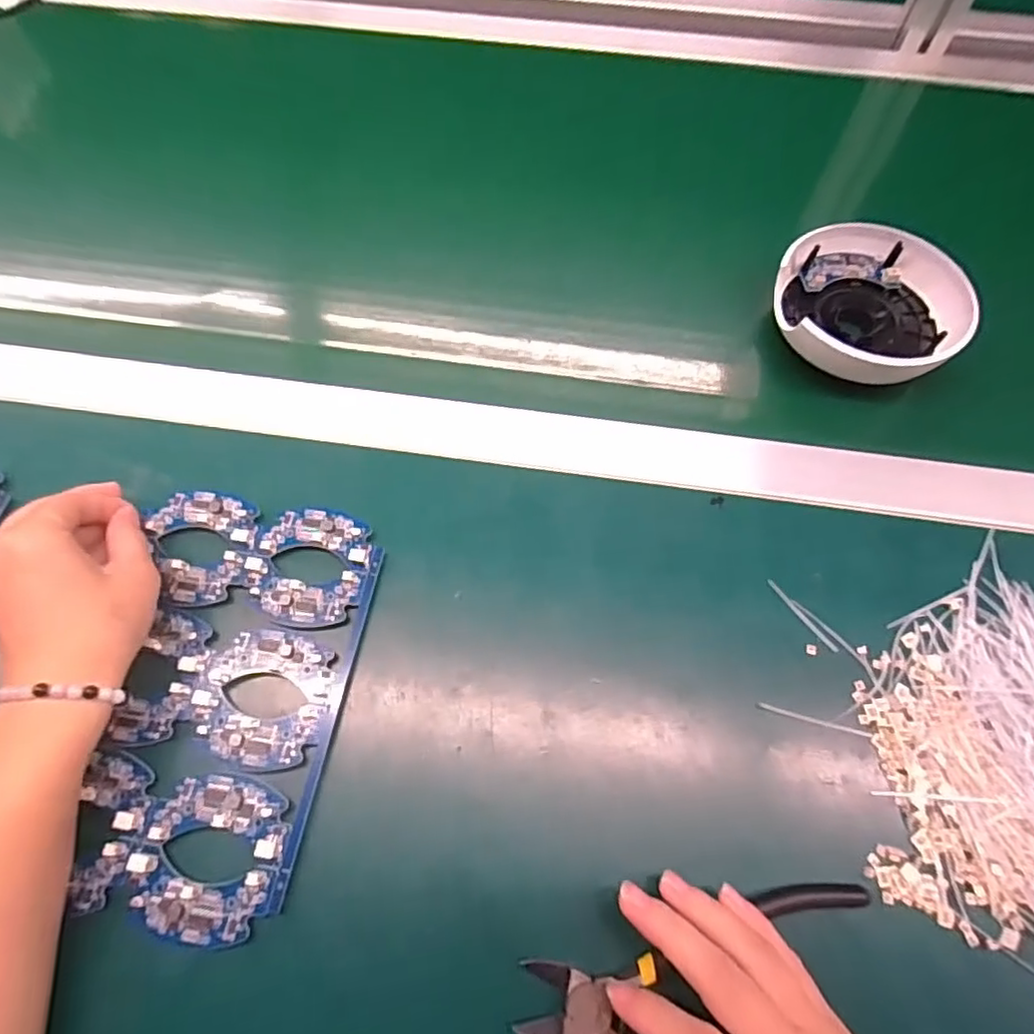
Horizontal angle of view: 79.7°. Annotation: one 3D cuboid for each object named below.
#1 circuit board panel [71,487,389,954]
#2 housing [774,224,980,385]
[{"bbox_3d":[-0.145,0.083,0.303,0.119,0.009,0.199,7,64,4],"label":"circuit board panel"},{"bbox_3d":[0.221,-0.126,0.391,0.106,0.041,0.115,0,65,-1],"label":"housing"}]

